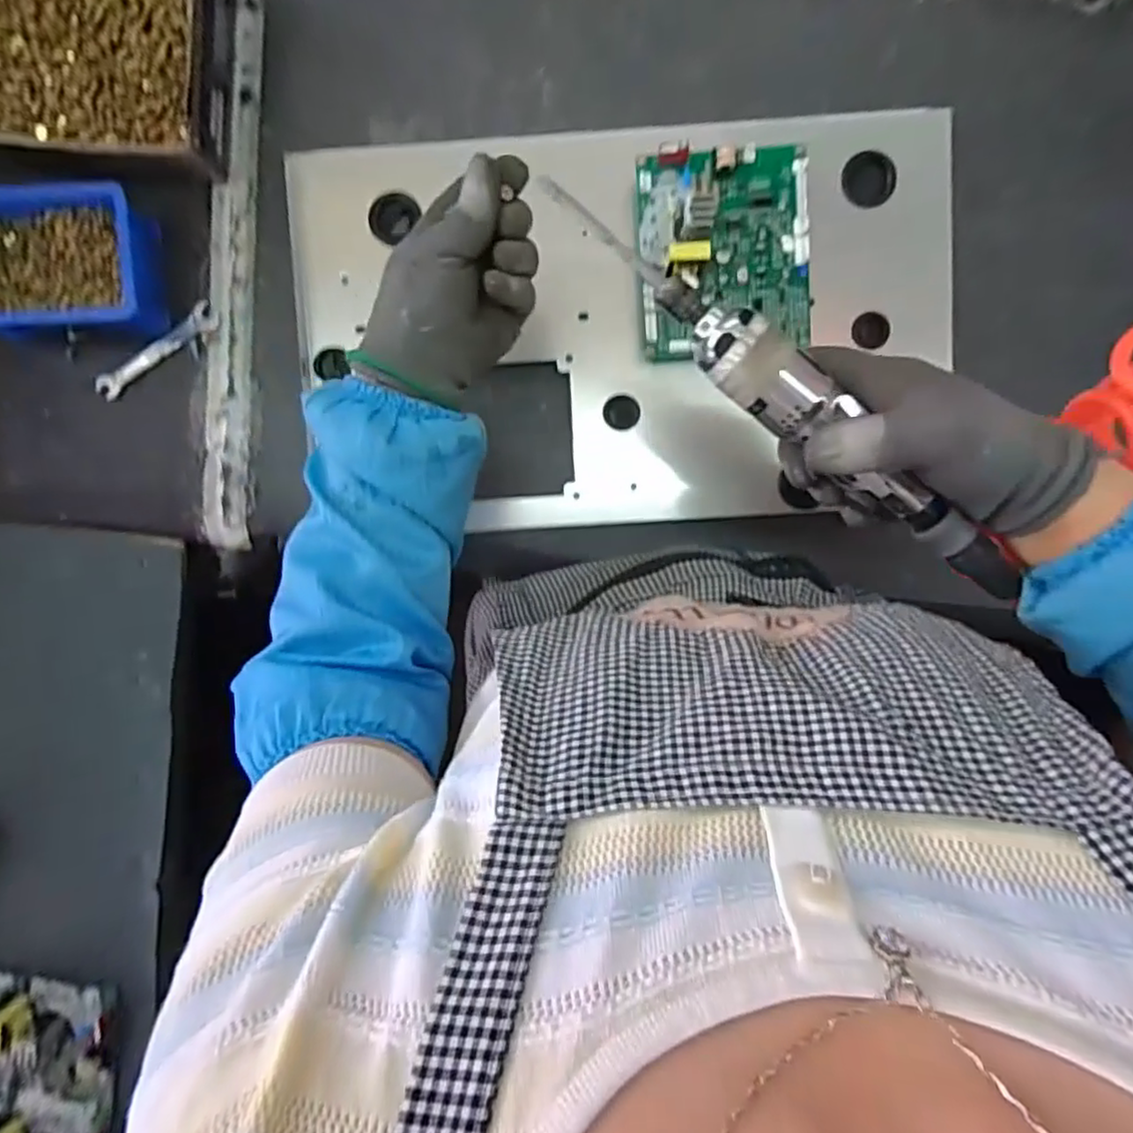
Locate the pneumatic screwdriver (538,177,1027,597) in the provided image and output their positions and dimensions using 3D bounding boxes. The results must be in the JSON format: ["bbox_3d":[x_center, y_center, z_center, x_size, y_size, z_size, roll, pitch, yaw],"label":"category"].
[{"bbox_3d":[0.121,-0.088,0.345,0.326,0.030,0.034,39,94,-6],"label":"pneumatic screwdriver"}]

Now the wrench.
[{"bbox_3d":[-0.343,-0.180,0.549,0.115,0.004,0.024,-32,93,3],"label":"wrench"}]

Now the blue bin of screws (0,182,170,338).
[{"bbox_3d":[-0.402,-0.241,0.520,0.153,0.049,0.108,1,94,1],"label":"blue bin of screws"}]

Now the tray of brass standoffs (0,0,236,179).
[{"bbox_3d":[-0.373,-0.409,0.511,0.210,0.056,0.195,5,95,1],"label":"tray of brass standoffs"}]

